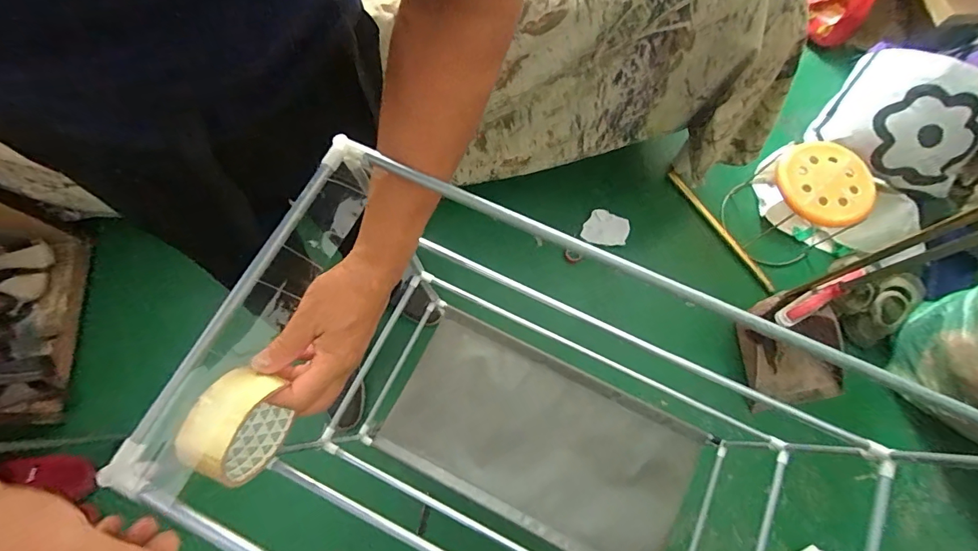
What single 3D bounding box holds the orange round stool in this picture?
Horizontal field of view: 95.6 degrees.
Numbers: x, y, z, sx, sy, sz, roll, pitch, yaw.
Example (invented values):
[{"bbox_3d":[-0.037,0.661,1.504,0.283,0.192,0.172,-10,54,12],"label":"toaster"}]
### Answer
[{"bbox_3d":[0.818,-0.192,1.190,0.246,0.283,0.276,-40,76,-12],"label":"orange round stool"}]

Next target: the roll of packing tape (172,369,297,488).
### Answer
[{"bbox_3d":[-0.195,0.116,0.349,0.046,0.083,0.074,26,74,8],"label":"roll of packing tape"}]

